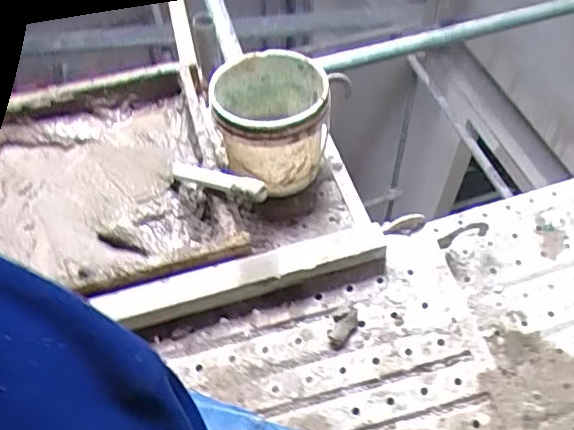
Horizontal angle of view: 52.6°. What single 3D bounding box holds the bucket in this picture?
[{"bbox_3d":[-0.027,-0.160,1.001,0.197,0.224,0.206,0,55,0],"label":"bucket"}]

